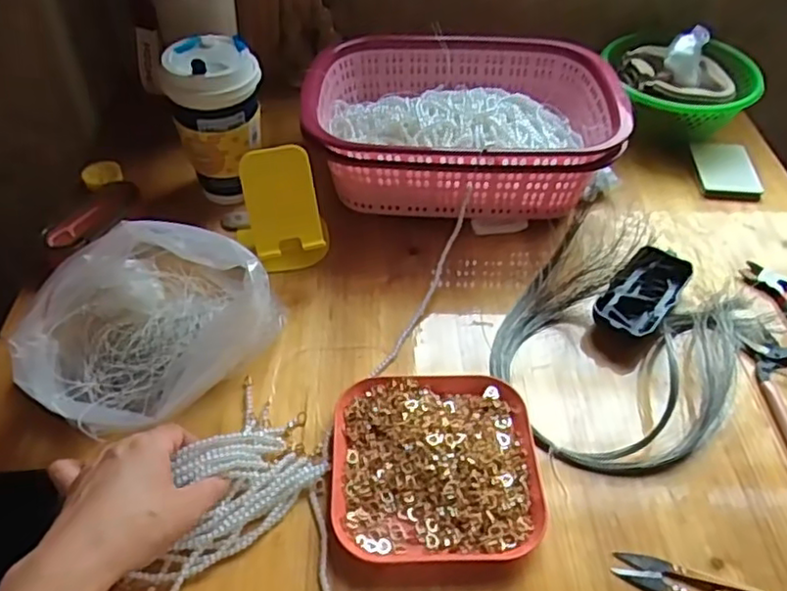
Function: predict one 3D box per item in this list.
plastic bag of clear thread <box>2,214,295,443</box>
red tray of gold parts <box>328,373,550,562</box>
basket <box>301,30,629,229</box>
[{"bbox_3d":[-0.180,0.025,0.482,0.131,0.104,0.166,36,55,27],"label":"plastic bag of clear thread"},{"bbox_3d":[0.029,0.115,0.473,0.145,0.019,0.138,1,47,-2],"label":"red tray of gold parts"},{"bbox_3d":[0.065,-0.173,0.689,0.295,0.101,0.217,-1,47,-4],"label":"basket"}]

